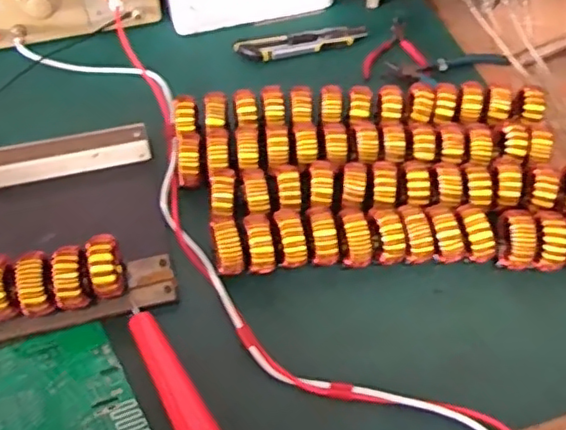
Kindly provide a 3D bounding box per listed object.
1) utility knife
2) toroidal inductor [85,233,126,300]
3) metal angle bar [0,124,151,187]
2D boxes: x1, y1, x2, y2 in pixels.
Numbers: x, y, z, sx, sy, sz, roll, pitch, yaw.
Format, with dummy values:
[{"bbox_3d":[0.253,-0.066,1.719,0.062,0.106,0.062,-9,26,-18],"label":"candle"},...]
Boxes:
[{"bbox_3d":[0.022,-0.214,0.731,0.158,0.016,0.030,-14,55,-11],"label":"utility knife"},{"bbox_3d":[-0.146,0.047,0.501,0.025,0.053,0.046,-13,55,-10],"label":"toroidal inductor"},{"bbox_3d":[-0.280,-0.047,0.587,0.289,0.030,0.032,-12,55,-10],"label":"metal angle bar"}]

